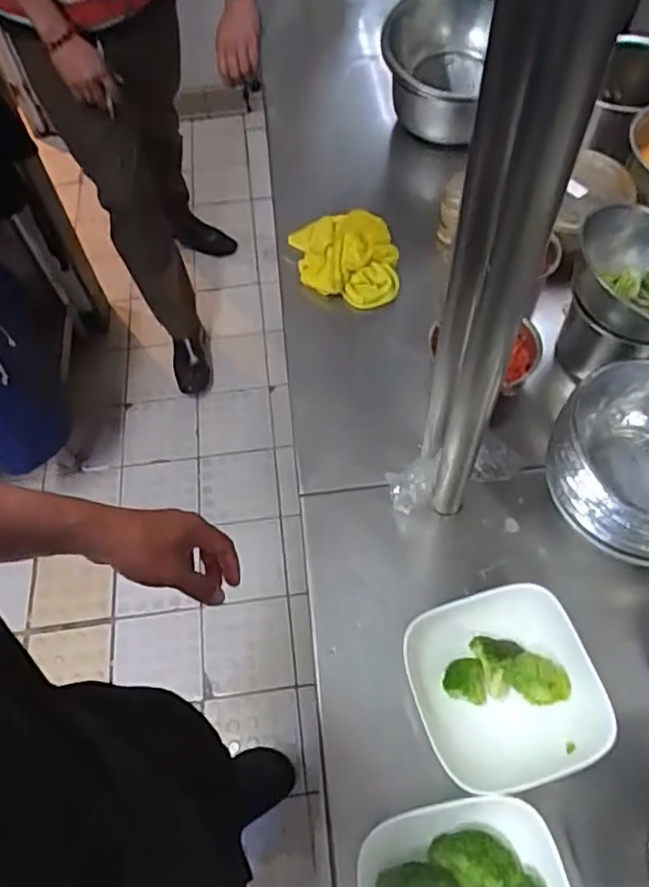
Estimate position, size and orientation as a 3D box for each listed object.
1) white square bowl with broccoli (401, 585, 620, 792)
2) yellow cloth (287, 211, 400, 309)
[{"bbox_3d":[0.152,0.203,0.534,0.141,0.046,0.145,-15,59,-6],"label":"white square bowl with broccoli"},{"bbox_3d":[0.026,-0.234,0.812,0.120,0.046,0.121,-10,59,-3],"label":"yellow cloth"}]

